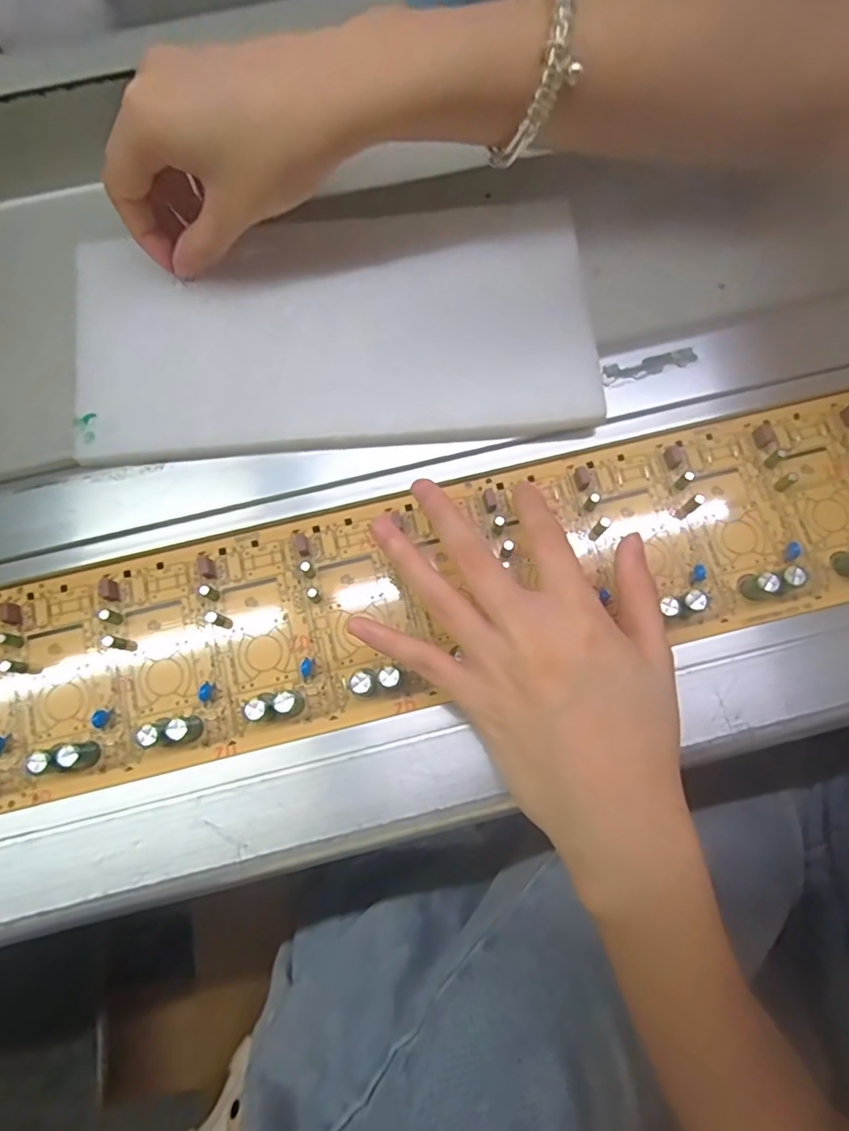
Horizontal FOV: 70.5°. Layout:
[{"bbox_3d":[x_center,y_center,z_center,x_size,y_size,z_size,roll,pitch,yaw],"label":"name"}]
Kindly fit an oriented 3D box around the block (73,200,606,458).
[{"bbox_3d":[-0.042,-0.109,0.278,0.230,0.014,0.113,-5,74,-2],"label":"block"}]

